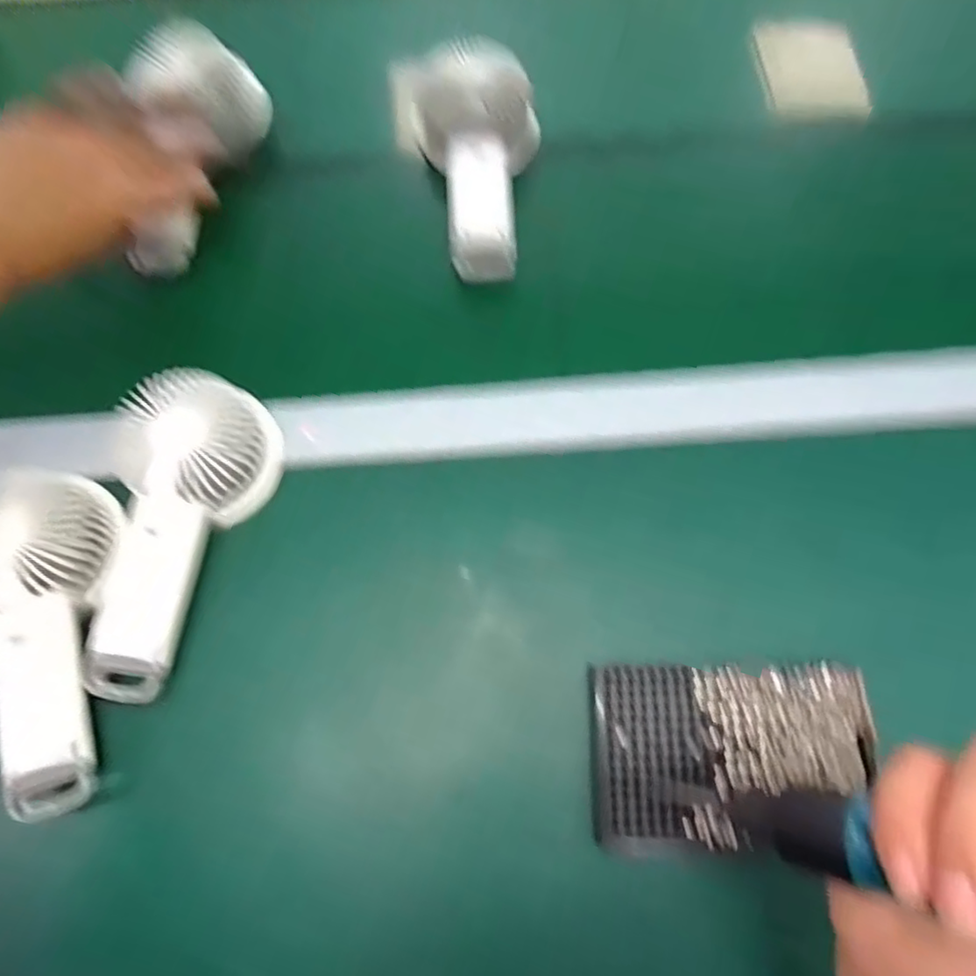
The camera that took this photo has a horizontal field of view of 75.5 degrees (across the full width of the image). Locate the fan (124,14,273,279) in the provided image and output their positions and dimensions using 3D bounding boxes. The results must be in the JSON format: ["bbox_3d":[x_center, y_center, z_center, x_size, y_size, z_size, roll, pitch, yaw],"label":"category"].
[{"bbox_3d":[-0.213,-0.233,0.439,0.063,0.071,0.184,10,76,4],"label":"fan"}]

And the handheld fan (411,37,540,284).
[{"bbox_3d":[-0.008,-0.226,0.450,0.094,0.048,0.170,-2,71,0],"label":"handheld fan"}]

